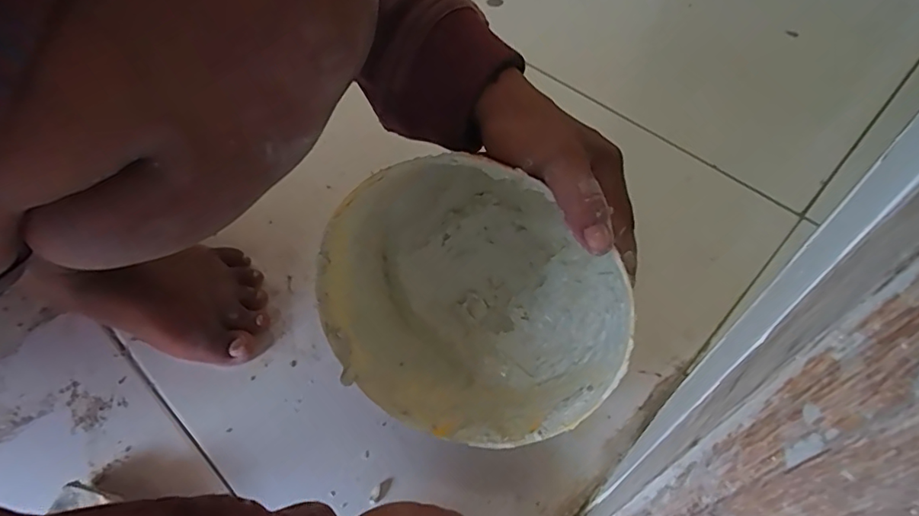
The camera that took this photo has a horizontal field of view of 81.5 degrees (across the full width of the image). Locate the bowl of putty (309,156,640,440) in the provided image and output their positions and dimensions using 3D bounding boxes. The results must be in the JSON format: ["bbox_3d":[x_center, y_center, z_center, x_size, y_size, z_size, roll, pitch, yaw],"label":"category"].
[{"bbox_3d":[0.009,0.020,0.336,0.178,0.159,0.094,51,21,-3],"label":"bowl of putty"}]

